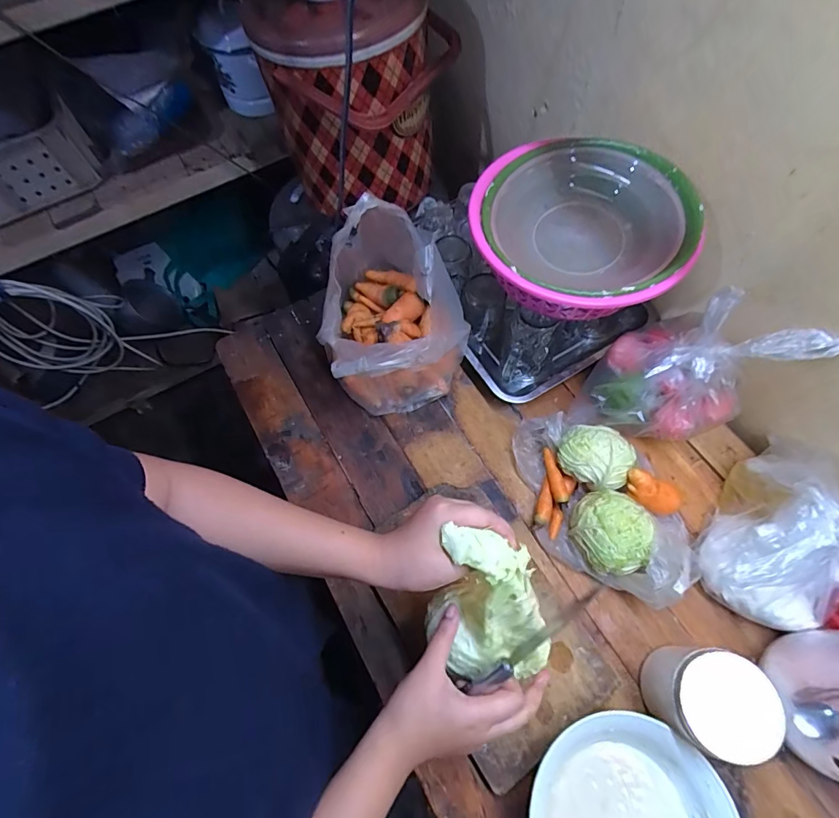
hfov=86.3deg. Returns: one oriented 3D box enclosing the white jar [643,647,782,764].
[{"bbox_3d":[0.284,0.290,0.455,0.081,0.112,0.088,-1,66,2],"label":"white jar"}]

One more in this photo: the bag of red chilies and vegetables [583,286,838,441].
[{"bbox_3d":[0.324,-0.050,0.542,0.183,0.151,0.139,-25,67,-8],"label":"bag of red chilies and vegetables"}]

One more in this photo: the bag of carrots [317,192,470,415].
[{"bbox_3d":[-0.051,-0.145,0.584,0.176,0.246,0.218,-24,67,-8],"label":"bag of carrots"}]

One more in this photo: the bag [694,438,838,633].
[{"bbox_3d":[0.402,0.144,0.482,0.120,0.131,0.163,29,70,14],"label":"bag"}]

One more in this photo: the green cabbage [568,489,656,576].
[{"bbox_3d":[0.229,0.148,0.539,0.080,0.074,0.093,-21,67,-7],"label":"green cabbage"}]

